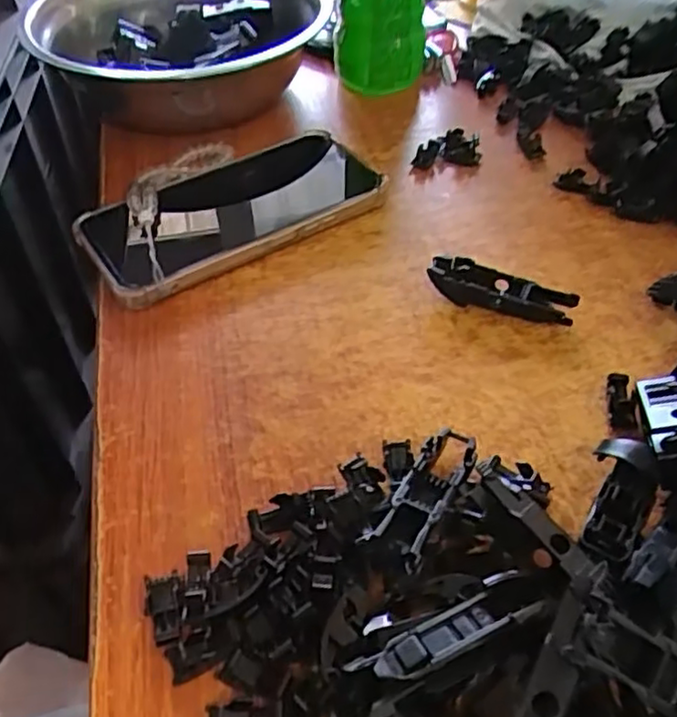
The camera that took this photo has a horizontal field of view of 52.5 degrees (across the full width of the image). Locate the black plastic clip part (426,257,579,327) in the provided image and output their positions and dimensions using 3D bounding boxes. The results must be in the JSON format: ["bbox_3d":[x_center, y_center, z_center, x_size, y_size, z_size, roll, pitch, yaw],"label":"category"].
[{"bbox_3d":[0.081,-0.034,0.341,0.071,0.016,0.019,17,50,17],"label":"black plastic clip part"}]

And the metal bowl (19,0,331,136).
[{"bbox_3d":[-0.116,-0.221,0.489,0.184,0.063,0.206,1,47,3],"label":"metal bowl"}]

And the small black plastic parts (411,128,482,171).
[{"bbox_3d":[0.070,-0.134,0.439,0.042,0.012,0.028,0,47,2],"label":"small black plastic parts"}]

